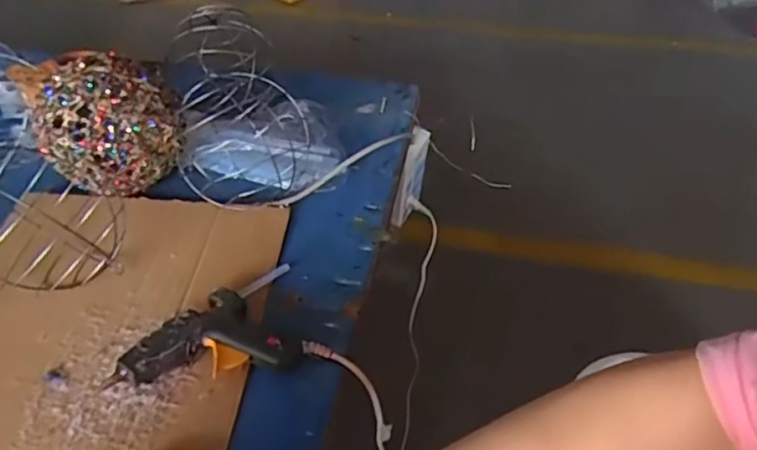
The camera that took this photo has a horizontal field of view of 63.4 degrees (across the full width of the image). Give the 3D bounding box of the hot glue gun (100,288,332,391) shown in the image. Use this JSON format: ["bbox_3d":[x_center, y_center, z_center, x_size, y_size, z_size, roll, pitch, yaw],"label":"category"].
[{"bbox_3d":[-0.137,0.098,0.543,0.172,0.032,0.086,-5,42,-7],"label":"hot glue gun"}]

